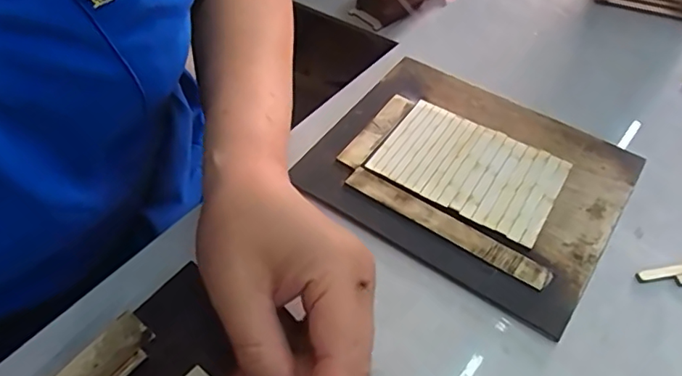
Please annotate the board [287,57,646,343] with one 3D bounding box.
[{"bbox_3d":[0.086,-0.013,0.363,0.192,0.007,0.157,30,59,22],"label":"board"}]

